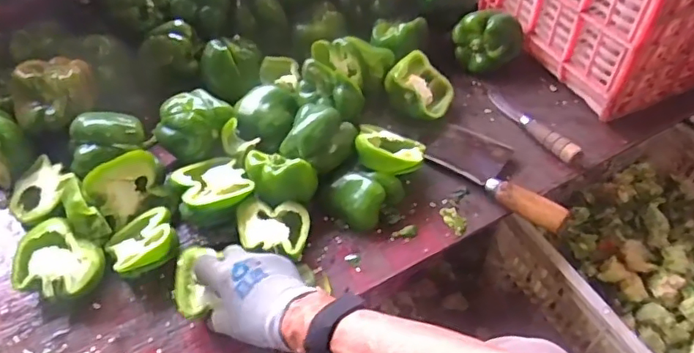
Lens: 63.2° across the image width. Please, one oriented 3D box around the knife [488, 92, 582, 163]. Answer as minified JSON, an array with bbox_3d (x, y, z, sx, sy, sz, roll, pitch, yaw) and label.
[{"bbox_3d":[0.251,-0.076,0.767,0.023,0.025,0.161,-23,54,-20],"label":"knife"}]

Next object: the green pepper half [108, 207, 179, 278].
[{"bbox_3d":[-0.221,0.072,0.612,0.069,0.049,0.066,-21,53,-18],"label":"green pepper half"}]

